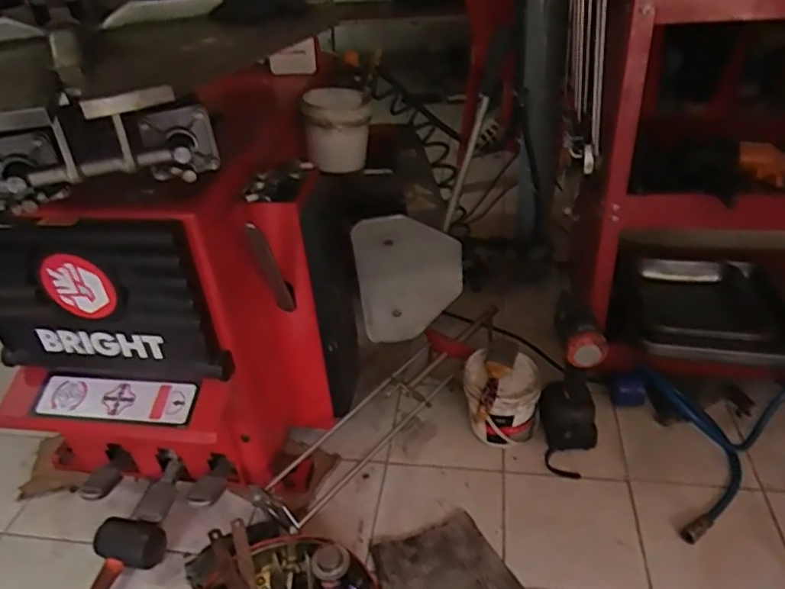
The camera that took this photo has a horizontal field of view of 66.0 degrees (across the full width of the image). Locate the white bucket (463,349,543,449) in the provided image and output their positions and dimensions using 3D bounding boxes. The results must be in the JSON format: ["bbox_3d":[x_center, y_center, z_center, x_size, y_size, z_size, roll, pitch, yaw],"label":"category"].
[{"bbox_3d":[0.186,0.183,1.015,0.126,0.127,0.132,-5,35,0],"label":"white bucket"}]

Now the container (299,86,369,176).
[{"bbox_3d":[-0.097,-0.290,1.082,0.115,0.118,0.125,-7,35,-3],"label":"container"}]

